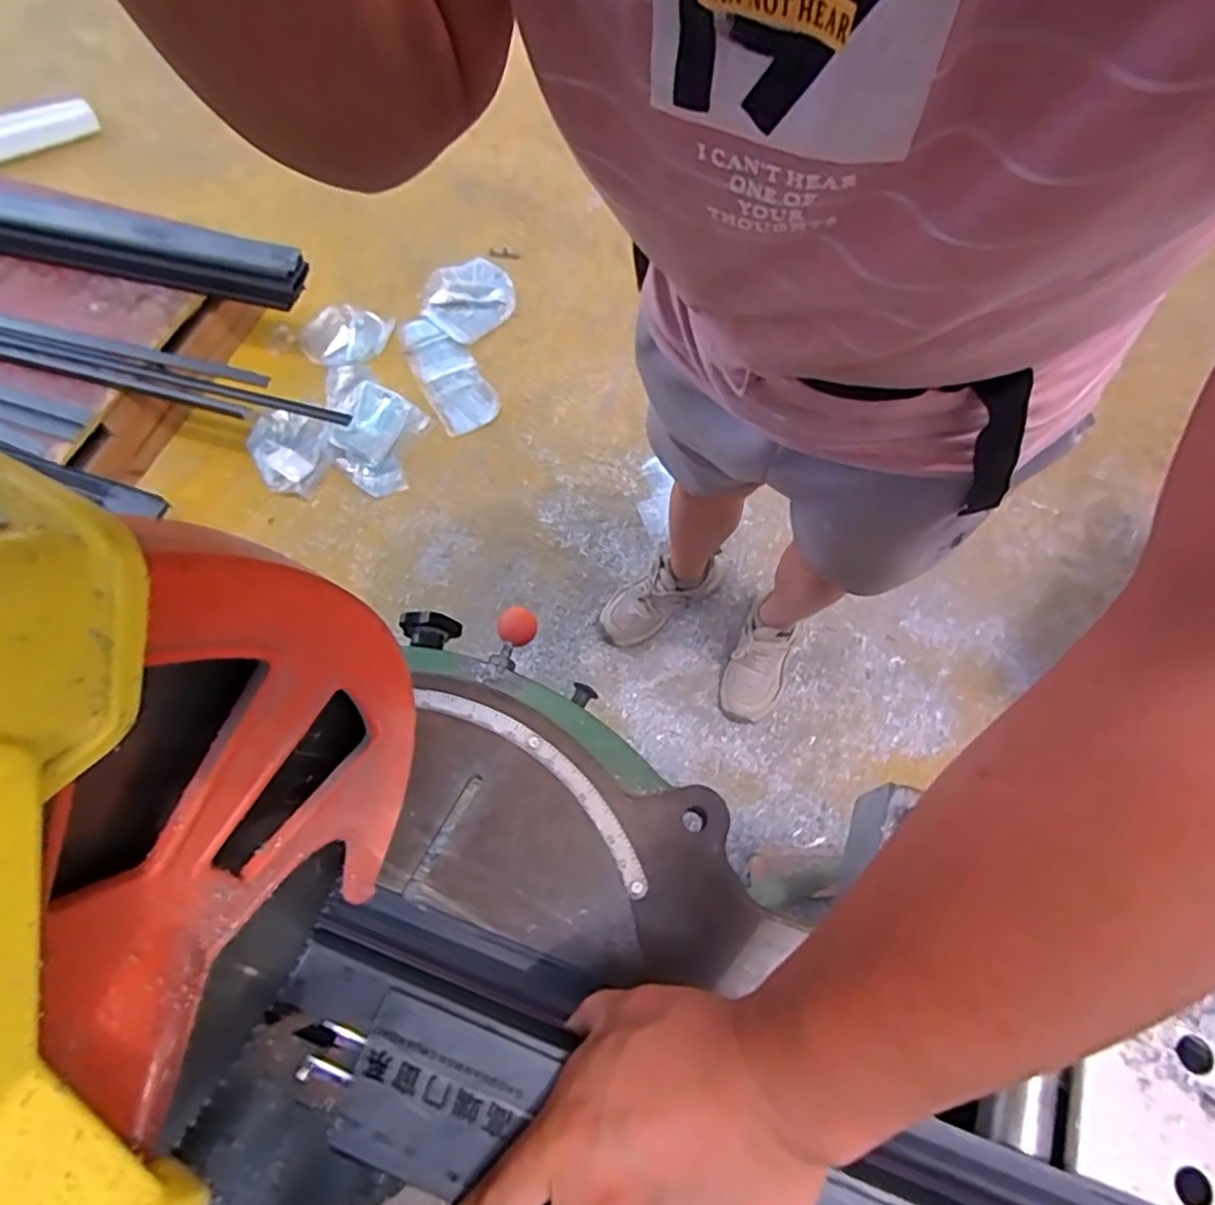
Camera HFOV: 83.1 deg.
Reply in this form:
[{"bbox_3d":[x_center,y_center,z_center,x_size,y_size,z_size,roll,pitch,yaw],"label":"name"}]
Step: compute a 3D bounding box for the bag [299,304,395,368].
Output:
[{"bbox_3d":[-0.630,-0.634,1.617,0.204,0.035,0.169,15,68,6],"label":"bag"}]

